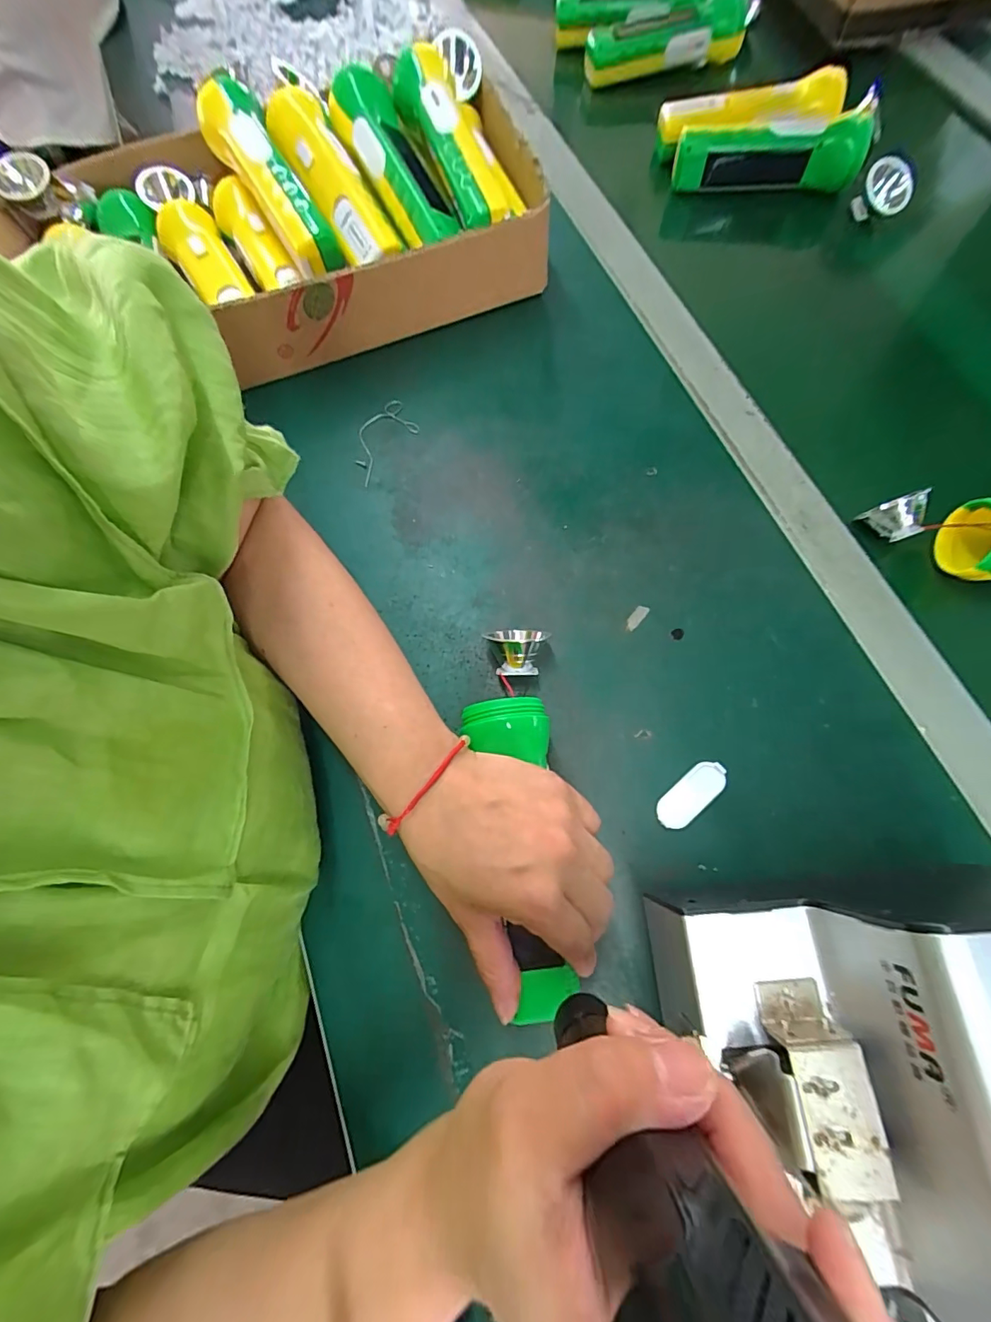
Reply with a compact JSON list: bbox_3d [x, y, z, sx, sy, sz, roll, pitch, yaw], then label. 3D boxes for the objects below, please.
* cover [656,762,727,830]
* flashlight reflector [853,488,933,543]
[{"bbox_3d":[0.122,0.083,0.309,0.051,0.004,0.021,-39,74,-10],"label":"cover"},{"bbox_3d":[0.284,-0.099,0.354,0.035,0.031,0.025,-12,71,-2],"label":"flashlight reflector"}]

